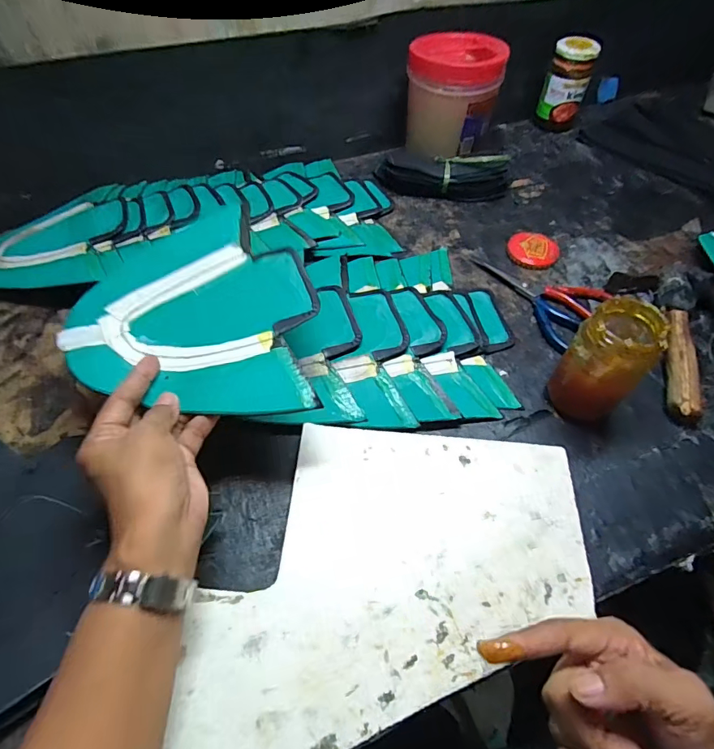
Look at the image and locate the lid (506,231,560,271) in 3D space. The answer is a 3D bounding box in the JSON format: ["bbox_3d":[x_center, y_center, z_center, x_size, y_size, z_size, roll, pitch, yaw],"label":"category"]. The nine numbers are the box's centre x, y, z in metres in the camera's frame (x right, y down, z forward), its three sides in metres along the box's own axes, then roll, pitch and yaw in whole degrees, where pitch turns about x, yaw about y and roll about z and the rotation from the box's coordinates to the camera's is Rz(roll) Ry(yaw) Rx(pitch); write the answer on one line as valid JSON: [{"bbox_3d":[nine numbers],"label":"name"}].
[{"bbox_3d":[0.211,-0.149,0.545,0.059,0.013,0.052,11,56,7],"label":"lid"}]

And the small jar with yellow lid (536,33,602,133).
[{"bbox_3d":[0.312,-0.432,0.678,0.060,0.112,0.057,19,58,12],"label":"small jar with yellow lid"}]

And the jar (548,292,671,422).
[{"bbox_3d":[0.211,-0.009,0.388,0.051,0.112,0.057,-37,64,-23],"label":"jar"}]

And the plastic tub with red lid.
[{"bbox_3d":[0.125,-0.362,0.614,0.120,0.139,0.108,11,56,6],"label":"plastic tub with red lid"}]

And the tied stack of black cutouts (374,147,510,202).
[{"bbox_3d":[0.116,-0.271,0.602,0.179,0.051,0.062,7,56,4],"label":"tied stack of black cutouts"}]

